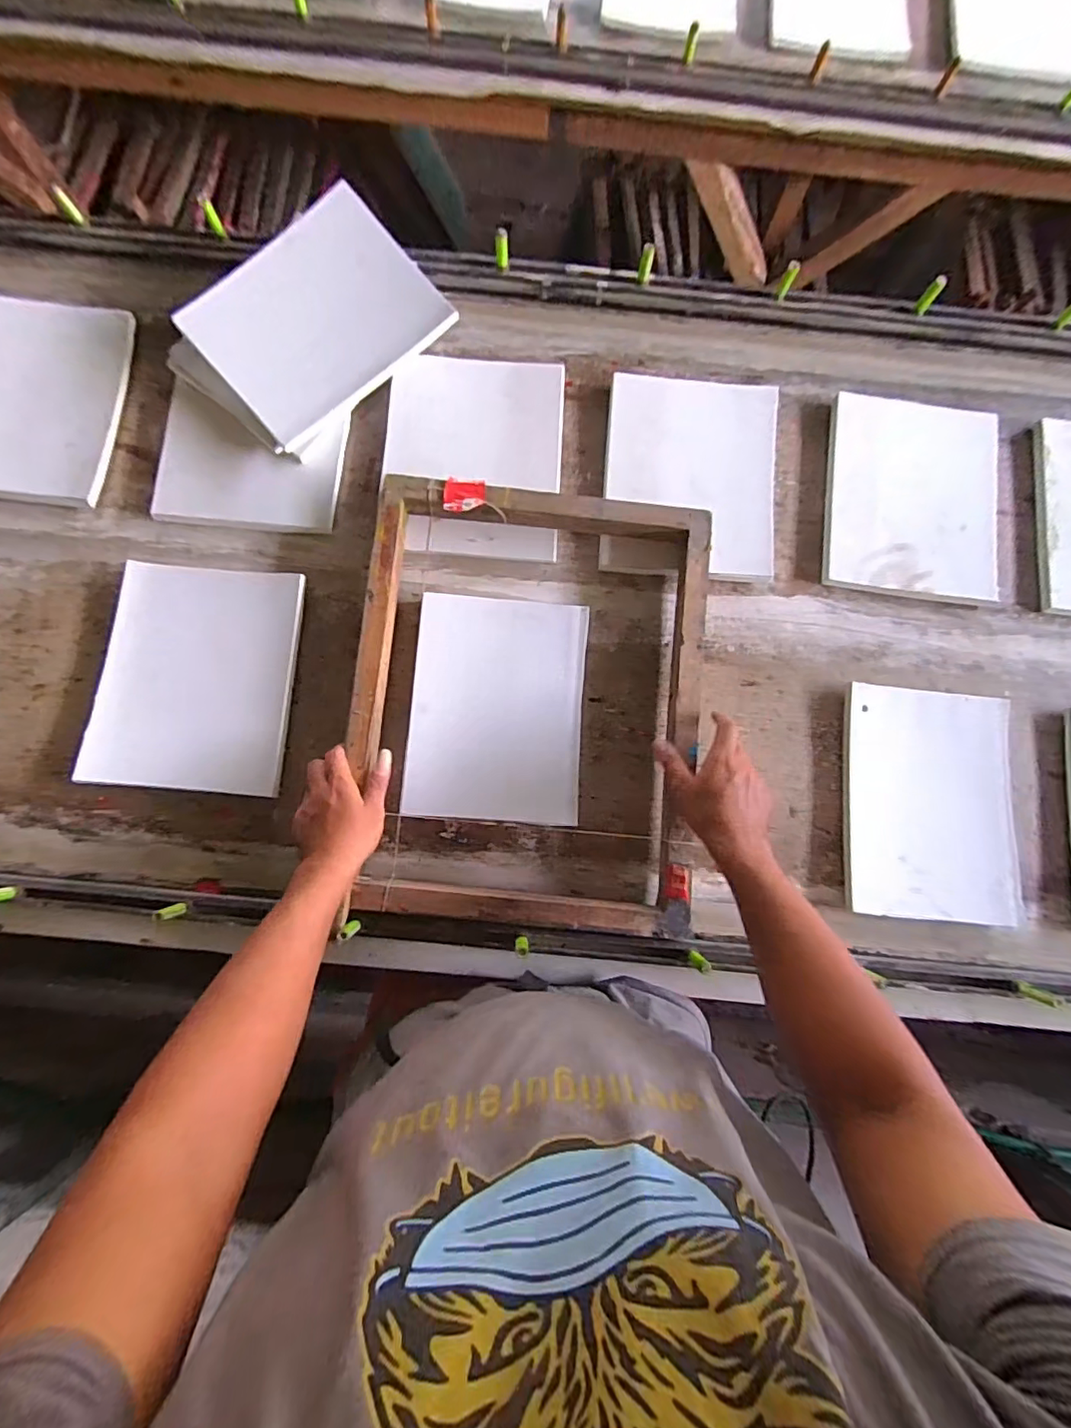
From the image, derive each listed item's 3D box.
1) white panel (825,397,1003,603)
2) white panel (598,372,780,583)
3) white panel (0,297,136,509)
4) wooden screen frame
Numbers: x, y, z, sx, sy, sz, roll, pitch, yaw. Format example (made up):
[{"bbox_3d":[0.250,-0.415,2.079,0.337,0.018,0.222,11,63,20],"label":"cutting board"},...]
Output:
[{"bbox_3d":[0.501,-0.280,0.726,0.221,0.020,0.263,6,84,-1],"label":"white panel"},{"bbox_3d":[0.204,-0.313,0.728,0.219,0.019,0.268,5,84,-2],"label":"white panel"},{"bbox_3d":[-0.650,-0.400,0.716,0.218,0.027,0.259,7,84,-1],"label":"white panel"},{"bbox_3d":[-0.008,-0.017,0.647,0.400,0.060,0.506,3,84,-2],"label":"wooden screen frame"}]

